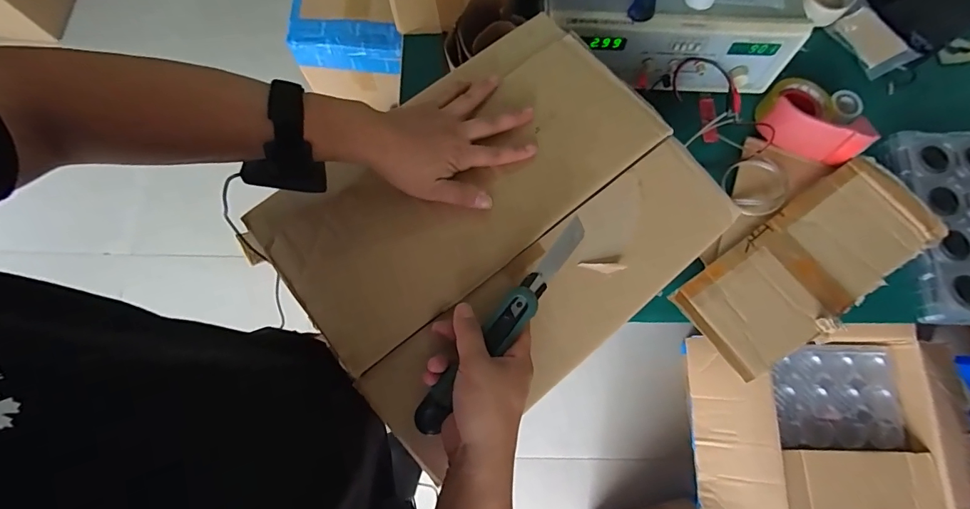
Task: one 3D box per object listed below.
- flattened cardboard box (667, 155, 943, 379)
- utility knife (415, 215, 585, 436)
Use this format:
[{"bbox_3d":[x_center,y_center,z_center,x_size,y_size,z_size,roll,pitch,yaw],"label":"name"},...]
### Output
[{"bbox_3d":[0.487,0.013,0.653,0.392,0.035,0.161,-33,79,-9],"label":"flattened cardboard box"},{"bbox_3d":[0.016,0.063,0.382,0.028,0.017,0.224,39,84,8],"label":"utility knife"}]

